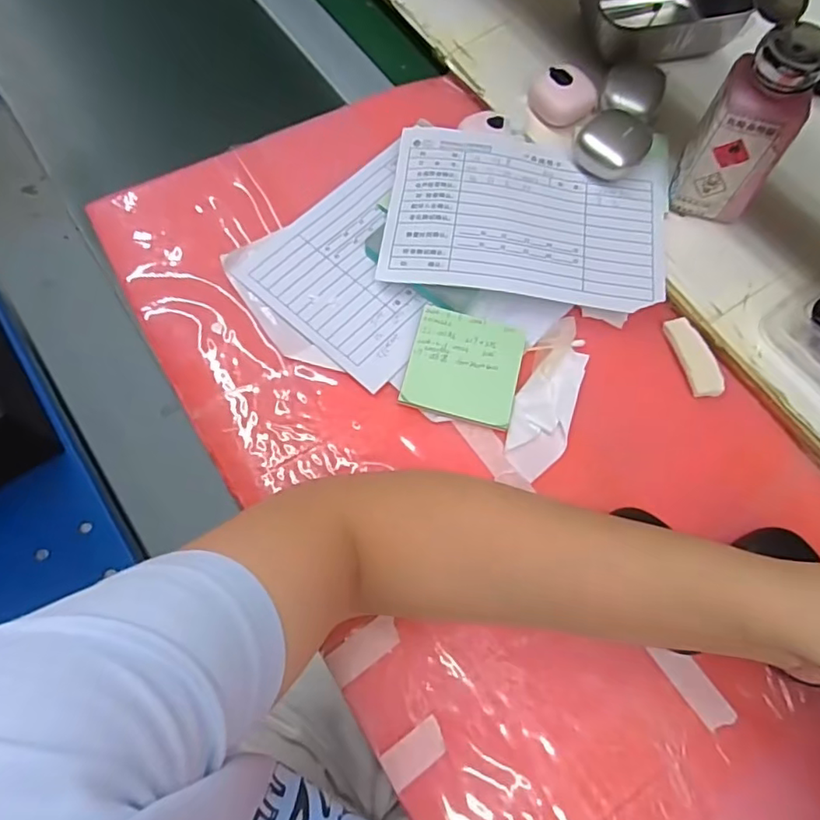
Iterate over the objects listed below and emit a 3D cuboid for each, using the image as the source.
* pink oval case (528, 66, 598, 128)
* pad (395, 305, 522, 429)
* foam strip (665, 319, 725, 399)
[{"bbox_3d":[0.127,-0.260,0.474,0.052,0.021,0.048,2,68,-2],"label":"pink oval case"},{"bbox_3d":[0.039,-0.031,0.401,0.076,0.012,0.076,14,69,3],"label":"pad"},{"bbox_3d":[0.207,-0.040,0.416,0.023,0.005,0.063,-11,69,-7],"label":"foam strip"}]

